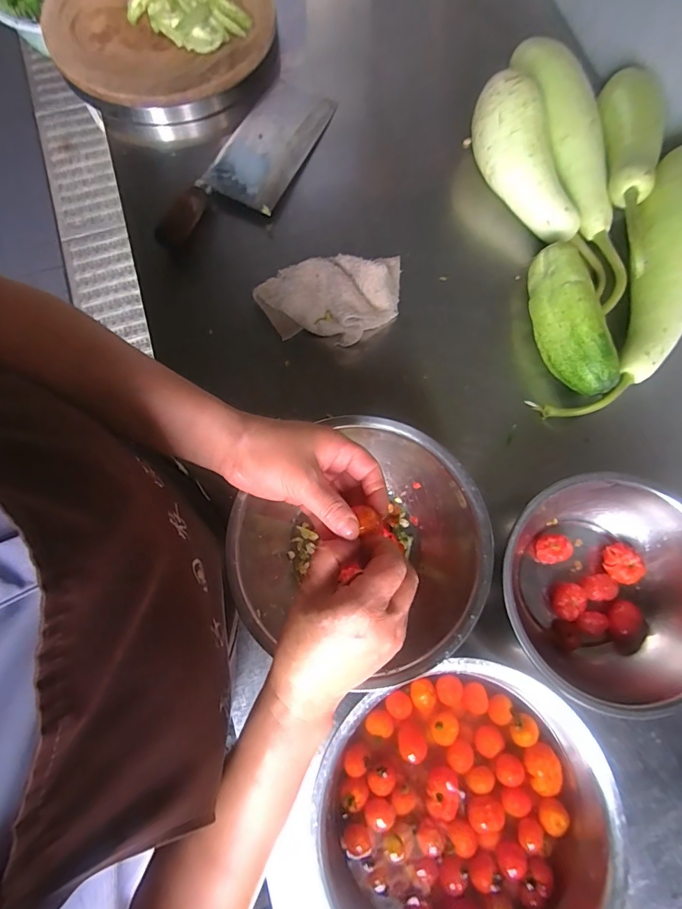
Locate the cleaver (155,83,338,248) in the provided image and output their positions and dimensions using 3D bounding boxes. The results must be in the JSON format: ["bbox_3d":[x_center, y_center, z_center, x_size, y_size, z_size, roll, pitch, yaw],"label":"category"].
[{"bbox_3d":[-0.119,-0.406,0.583,0.109,0.022,0.330,25,77,5],"label":"cleaver"}]

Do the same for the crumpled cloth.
[{"bbox_3d":[-0.007,-0.195,0.519,0.183,0.066,0.107,-12,77,-4],"label":"crumpled cloth"}]

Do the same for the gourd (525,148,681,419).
[{"bbox_3d":[0.365,-0.201,0.508,0.113,0.097,0.376,31,78,6],"label":"gourd"}]

